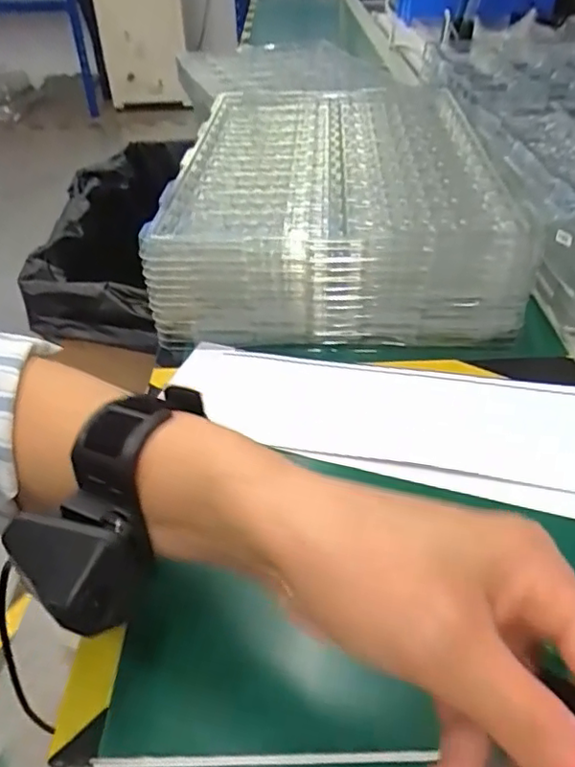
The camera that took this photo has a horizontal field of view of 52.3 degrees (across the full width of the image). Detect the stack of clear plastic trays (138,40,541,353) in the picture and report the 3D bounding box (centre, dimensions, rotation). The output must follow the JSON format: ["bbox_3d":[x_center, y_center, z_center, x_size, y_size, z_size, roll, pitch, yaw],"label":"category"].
[{"bbox_3d":[0.041,-0.178,0.548,0.260,0.082,0.380,1,40,3],"label":"stack of clear plastic trays"}]

